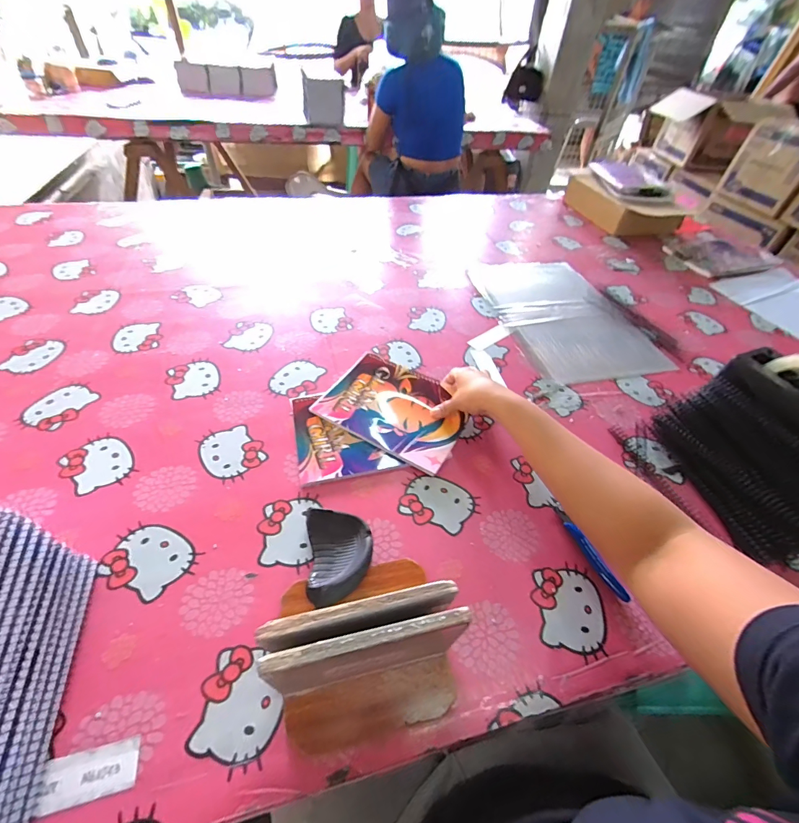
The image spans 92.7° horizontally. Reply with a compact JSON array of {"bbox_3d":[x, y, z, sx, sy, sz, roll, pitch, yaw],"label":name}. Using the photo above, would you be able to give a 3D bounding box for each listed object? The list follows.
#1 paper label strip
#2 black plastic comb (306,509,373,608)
[{"bbox_3d":[-0.237,0.280,0.294,0.062,0.004,0.032,-9,44,-13],"label":"paper label strip"},{"bbox_3d":[-0.062,0.149,0.400,0.066,0.034,0.099,-4,48,-10],"label":"black plastic comb"}]

